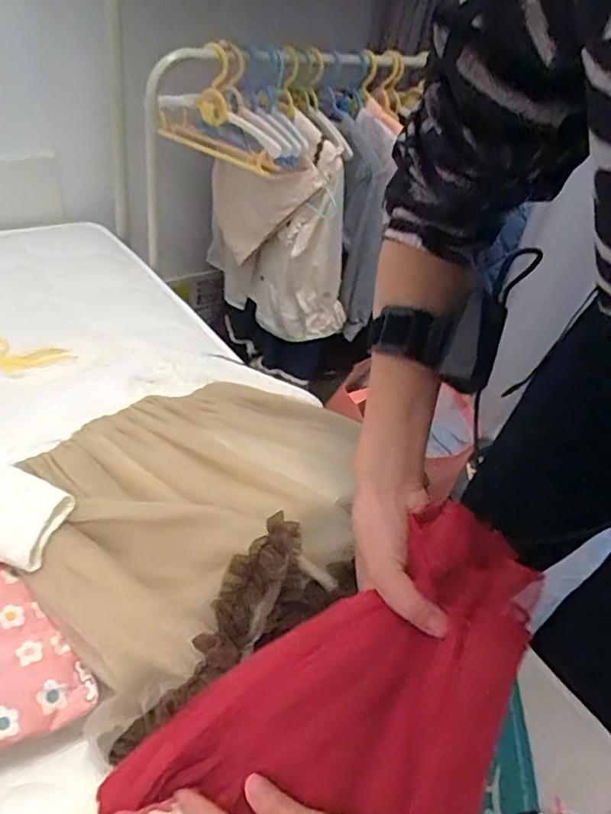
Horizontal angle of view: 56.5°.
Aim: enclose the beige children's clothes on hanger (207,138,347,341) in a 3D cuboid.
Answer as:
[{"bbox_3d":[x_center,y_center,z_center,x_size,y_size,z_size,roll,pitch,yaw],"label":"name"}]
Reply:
[{"bbox_3d":[-0.069,-0.332,1.095,0.125,0.348,0.338,-21,48,-30],"label":"beige children's clothes on hanger"}]

